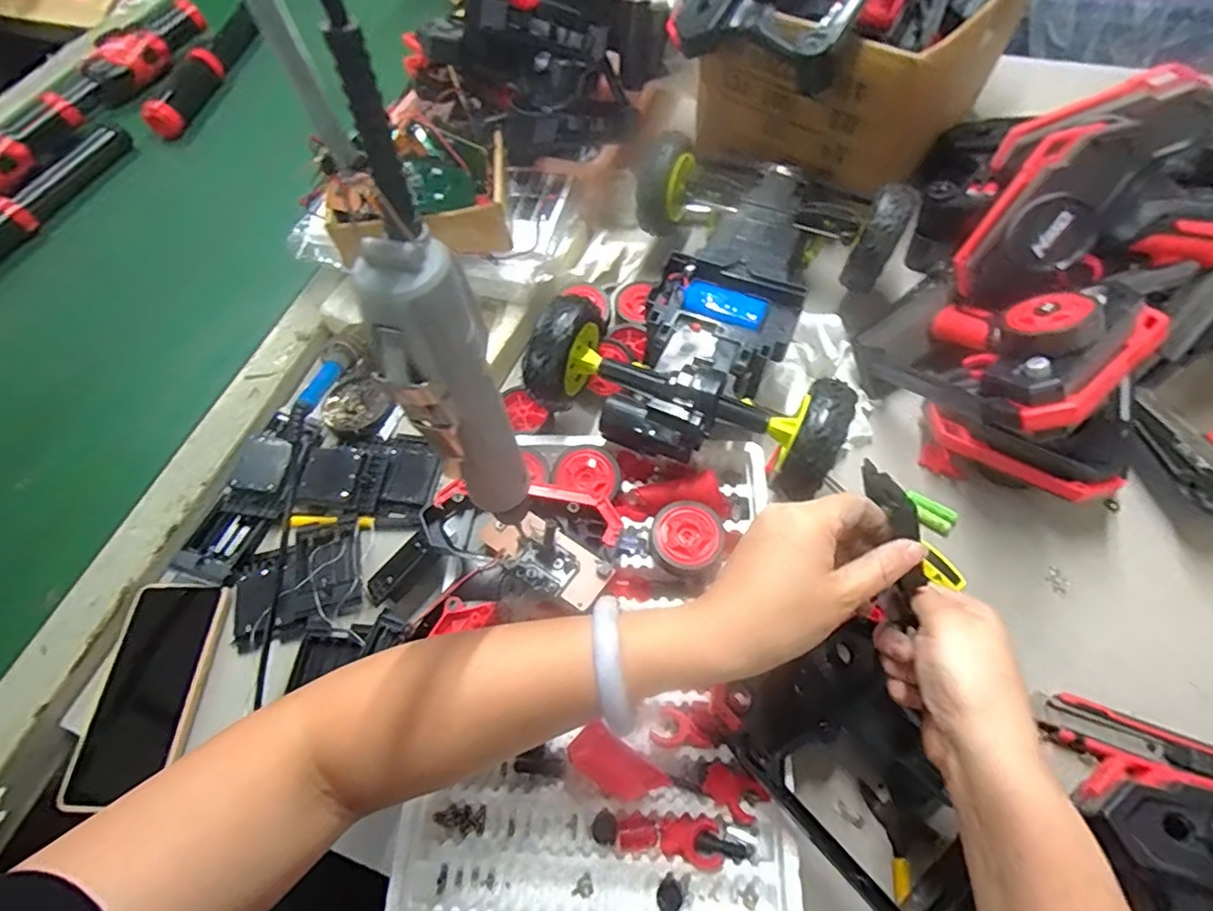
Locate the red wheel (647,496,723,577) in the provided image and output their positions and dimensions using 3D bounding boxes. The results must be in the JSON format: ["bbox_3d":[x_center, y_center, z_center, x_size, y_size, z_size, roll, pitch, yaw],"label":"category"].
[{"bbox_3d":[0.063,0.065,0.459,0.054,0.019,0.056,-1,62,2],"label":"red wheel"}]

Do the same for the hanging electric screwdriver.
[{"bbox_3d":[-0.060,-0.018,0.247,0.041,0.175,0.038,-23,63,-9],"label":"hanging electric screwdriver"}]

